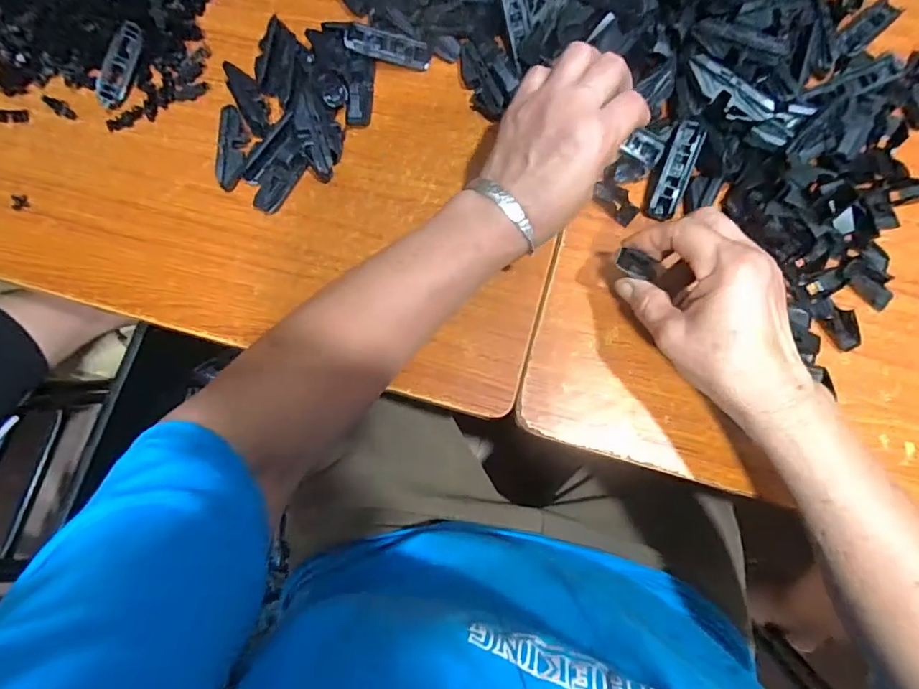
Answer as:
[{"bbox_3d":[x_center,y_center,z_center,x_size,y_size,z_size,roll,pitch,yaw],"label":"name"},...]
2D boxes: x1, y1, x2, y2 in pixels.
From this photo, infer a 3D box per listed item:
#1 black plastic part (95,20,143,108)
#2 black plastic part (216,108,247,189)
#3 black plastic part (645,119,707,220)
[{"bbox_3d":[-0.307,-0.253,0.440,0.024,0.013,0.077,19,81,6],"label":"black plastic part"},{"bbox_3d":[-0.192,-0.168,0.416,0.018,0.022,0.070,1,79,3],"label":"black plastic part"},{"bbox_3d":[0.168,-0.135,0.378,0.023,0.015,0.075,20,97,7],"label":"black plastic part"}]

